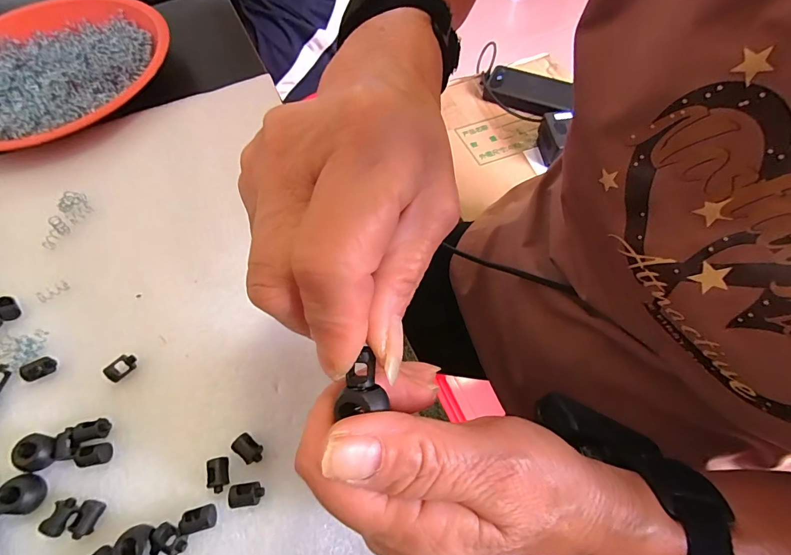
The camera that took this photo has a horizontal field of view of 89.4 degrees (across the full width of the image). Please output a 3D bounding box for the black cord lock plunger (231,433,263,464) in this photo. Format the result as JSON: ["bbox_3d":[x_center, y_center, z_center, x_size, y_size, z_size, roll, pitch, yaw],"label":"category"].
[{"bbox_3d":[-0.070,0.082,0.191,0.014,0.009,0.009,31,65,17],"label":"black cord lock plunger"}]

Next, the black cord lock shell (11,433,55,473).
[{"bbox_3d":[-0.172,0.084,0.192,0.015,0.011,0.016,0,60,0],"label":"black cord lock shell"}]

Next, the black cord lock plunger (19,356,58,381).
[{"bbox_3d":[-0.190,0.049,0.212,0.015,0.006,0.009,-31,65,-17],"label":"black cord lock plunger"}]

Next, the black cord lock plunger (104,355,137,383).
[{"bbox_3d":[-0.147,0.047,0.213,0.011,0.006,0.015,40,68,20],"label":"black cord lock plunger"}]

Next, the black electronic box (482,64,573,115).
[{"bbox_3d":[0.229,-0.321,0.684,0.145,0.034,0.068,22,63,12],"label":"black electronic box"}]

